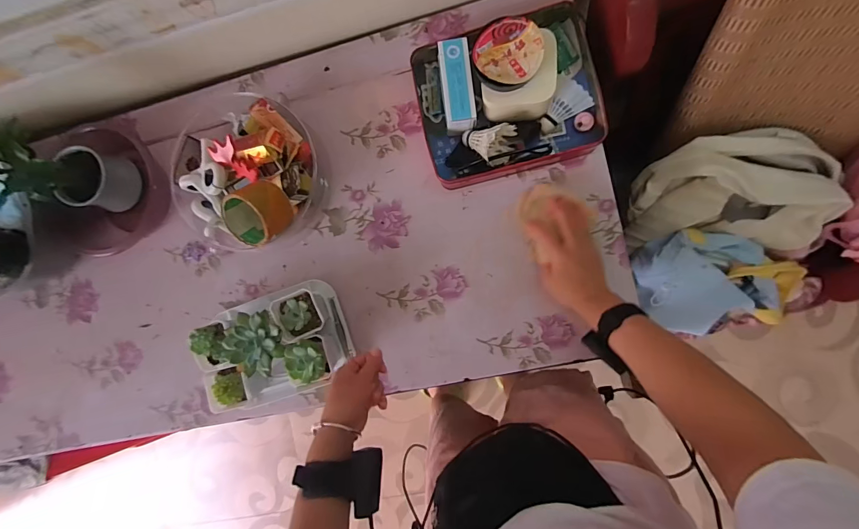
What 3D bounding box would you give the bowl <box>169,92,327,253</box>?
[{"bbox_3d":[-0.306,-0.148,0.625,0.235,0.125,0.242,0,89,7],"label":"bowl"}]

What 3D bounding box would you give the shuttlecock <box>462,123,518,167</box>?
[{"bbox_3d":[0.091,-0.179,0.591,0.081,0.075,0.056,3,90,7],"label":"shuttlecock"}]

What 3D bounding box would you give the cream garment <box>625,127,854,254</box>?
[{"bbox_3d":[0.569,-0.136,0.731,0.311,0.153,0.200,-1,89,7],"label":"cream garment"}]

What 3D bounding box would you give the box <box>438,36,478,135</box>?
[{"bbox_3d":[0.043,-0.269,0.589,0.046,0.057,0.121,-6,89,7],"label":"box"}]

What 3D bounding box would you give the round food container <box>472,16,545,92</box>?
[{"bbox_3d":[0.106,-0.288,0.520,0.091,0.018,0.093,0,89,7],"label":"round food container"}]

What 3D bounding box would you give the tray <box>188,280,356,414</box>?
[{"bbox_3d":[-0.252,0.136,0.632,0.221,0.111,0.175,-22,87,6],"label":"tray"}]

